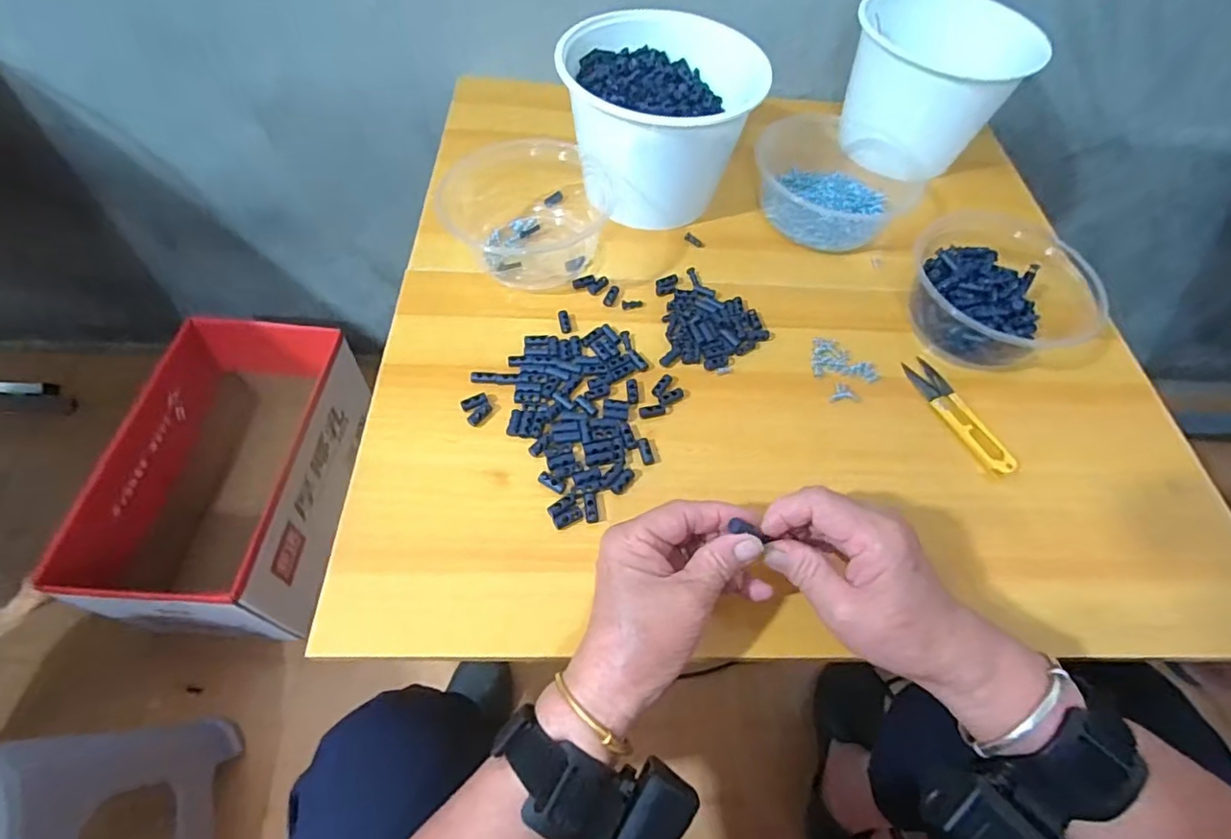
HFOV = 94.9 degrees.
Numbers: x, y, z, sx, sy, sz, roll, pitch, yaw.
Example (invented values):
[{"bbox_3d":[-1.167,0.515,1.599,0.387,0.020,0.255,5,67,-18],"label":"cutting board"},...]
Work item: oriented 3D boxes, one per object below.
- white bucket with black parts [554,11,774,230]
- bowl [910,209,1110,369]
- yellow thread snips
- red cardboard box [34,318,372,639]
[{"bbox_3d":[0.033,-0.250,0.483,0.144,0.111,0.135,2,59,-3],"label":"white bucket with black parts"},{"bbox_3d":[0.299,-0.099,0.441,0.127,0.061,0.128,2,59,-3],"label":"bowl"},{"bbox_3d":[0.248,-0.005,0.410,0.023,0.008,0.103,-18,62,-14],"label":"yellow thread snips"},{"bbox_3d":[-0.501,0.082,0.785,0.233,0.234,0.395,8,58,-1],"label":"red cardboard box"}]

